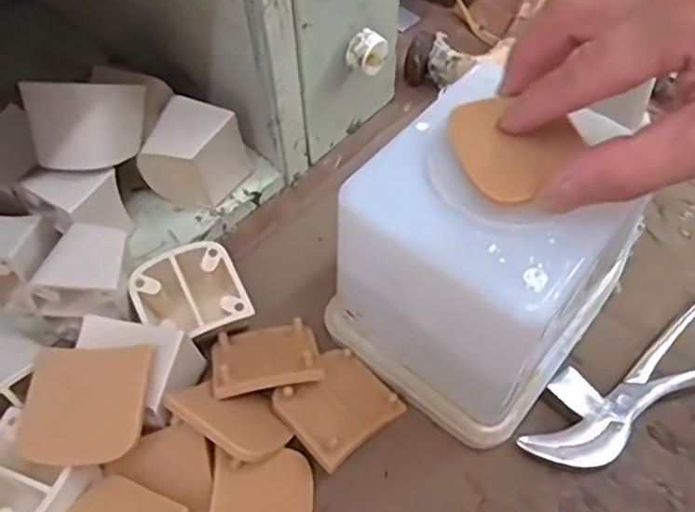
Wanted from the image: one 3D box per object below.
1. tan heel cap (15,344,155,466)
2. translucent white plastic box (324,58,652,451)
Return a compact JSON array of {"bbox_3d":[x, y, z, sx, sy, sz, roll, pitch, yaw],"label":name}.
[{"bbox_3d":[-0.114,0.064,0.280,0.054,0.006,0.050,-3,60,5],"label":"tan heel cap"},{"bbox_3d":[0.066,-0.001,0.306,0.104,0.114,0.121,35,63,22],"label":"translucent white plastic box"}]

